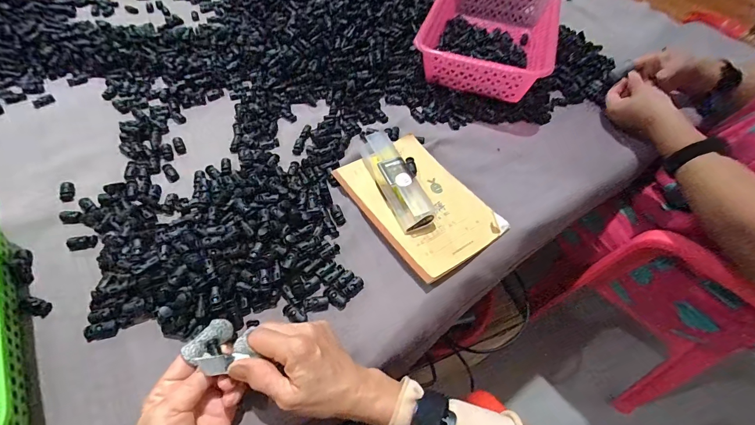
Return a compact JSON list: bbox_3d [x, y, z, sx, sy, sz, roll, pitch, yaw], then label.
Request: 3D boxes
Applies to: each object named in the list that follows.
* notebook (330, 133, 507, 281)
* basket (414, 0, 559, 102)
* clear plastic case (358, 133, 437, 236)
[{"bbox_3d":[0.055,-0.018,0.473,0.141,0.018,0.206,-28,61,-24],"label":"notebook"},{"bbox_3d":[0.198,-0.321,0.630,0.208,0.084,0.287,18,54,7],"label":"basket"},{"bbox_3d":[0.024,-0.047,0.474,0.045,0.035,0.156,-19,58,-19],"label":"clear plastic case"}]

